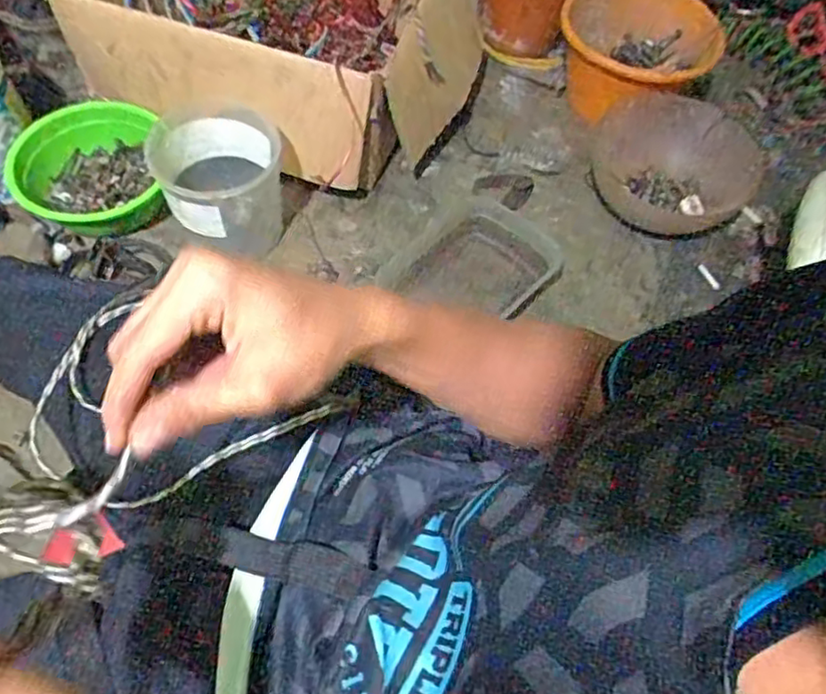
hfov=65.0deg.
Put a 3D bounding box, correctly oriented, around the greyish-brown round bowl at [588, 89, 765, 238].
[{"bbox_3d":[0.444,-0.286,1.062,0.293,0.081,0.245,1,71,-9],"label":"greyish-brown round bowl"}]

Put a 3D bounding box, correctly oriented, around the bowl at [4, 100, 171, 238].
[{"bbox_3d":[-0.474,-0.247,0.948,0.194,0.100,0.195,2,60,-3],"label":"bowl"}]

